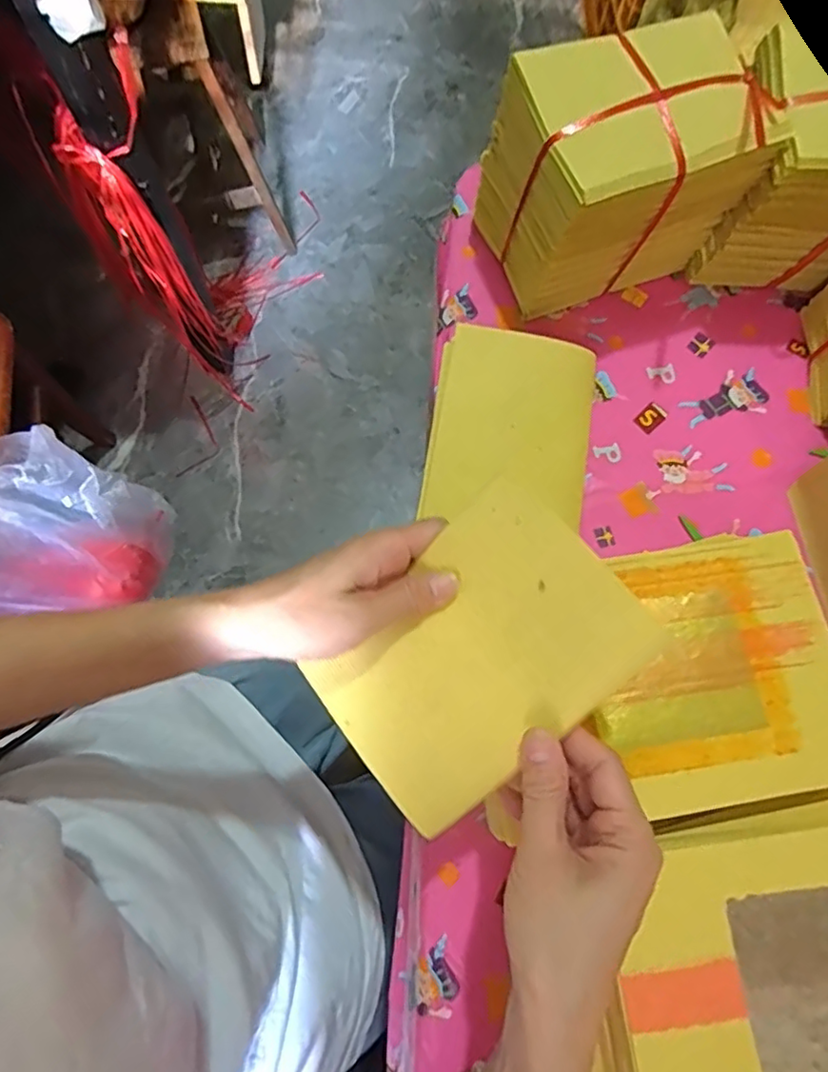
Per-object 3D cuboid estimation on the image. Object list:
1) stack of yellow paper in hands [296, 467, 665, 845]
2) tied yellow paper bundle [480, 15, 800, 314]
[{"bbox_3d":[0.030,0.062,0.311,0.159,0.010,0.113,-44,74,7],"label":"stack of yellow paper in hands"},{"bbox_3d":[0.158,-0.278,0.470,0.164,0.147,0.116,-19,75,-8],"label":"tied yellow paper bundle"}]

